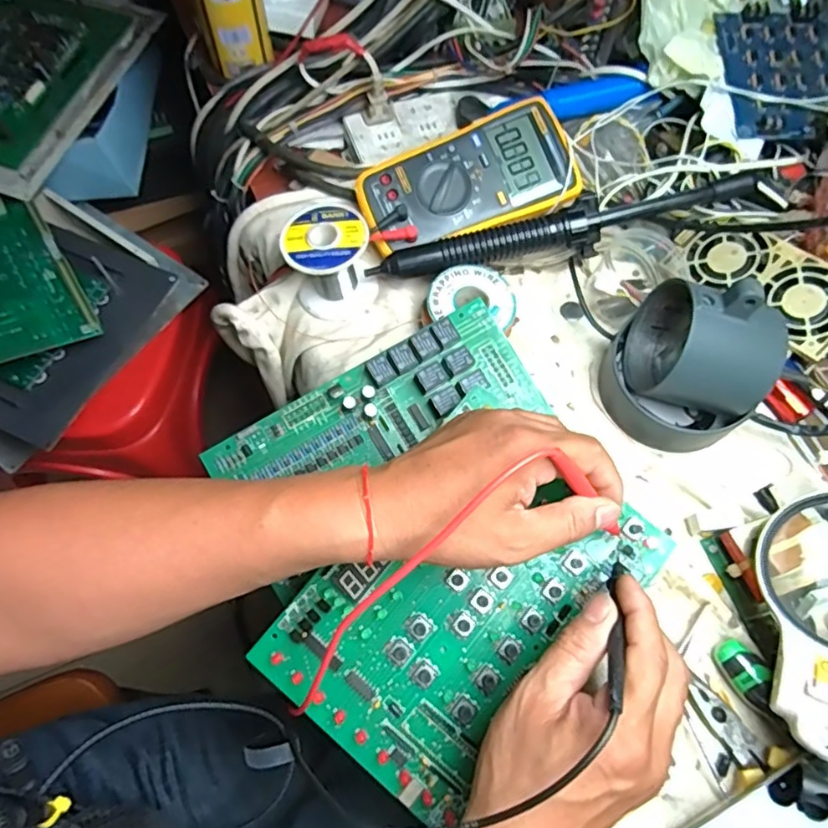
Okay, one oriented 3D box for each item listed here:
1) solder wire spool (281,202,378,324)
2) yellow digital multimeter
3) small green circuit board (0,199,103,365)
[{"bbox_3d":[-0.064,-0.116,0.461,0.062,0.073,0.058,0,66,-1],"label":"solder wire spool"},{"bbox_3d":[0.043,-0.192,0.497,0.176,0.039,0.089,-20,88,-4],"label":"yellow digital multimeter"},{"bbox_3d":[-0.416,-0.138,0.598,0.116,0.014,0.204,-25,74,-29],"label":"small green circuit board"}]

